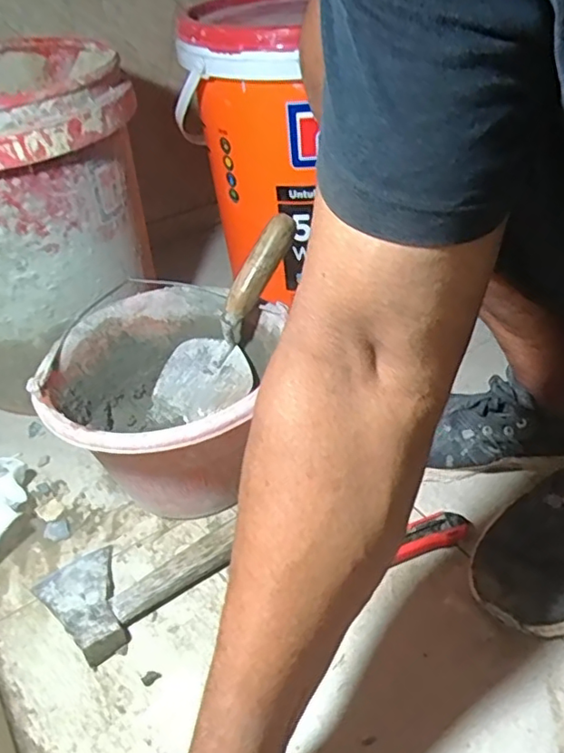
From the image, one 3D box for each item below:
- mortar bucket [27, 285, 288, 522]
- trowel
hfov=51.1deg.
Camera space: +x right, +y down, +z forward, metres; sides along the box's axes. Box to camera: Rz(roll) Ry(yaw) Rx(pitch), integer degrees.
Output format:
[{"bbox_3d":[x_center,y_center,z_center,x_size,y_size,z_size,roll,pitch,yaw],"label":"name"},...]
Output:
[{"bbox_3d":[-0.107,0.036,0.611,0.230,0.162,0.239,11,42,18],"label":"mortar bucket"},{"bbox_3d":[-0.051,-0.054,0.618,0.069,0.243,0.082,17,20,-44],"label":"trowel"}]

